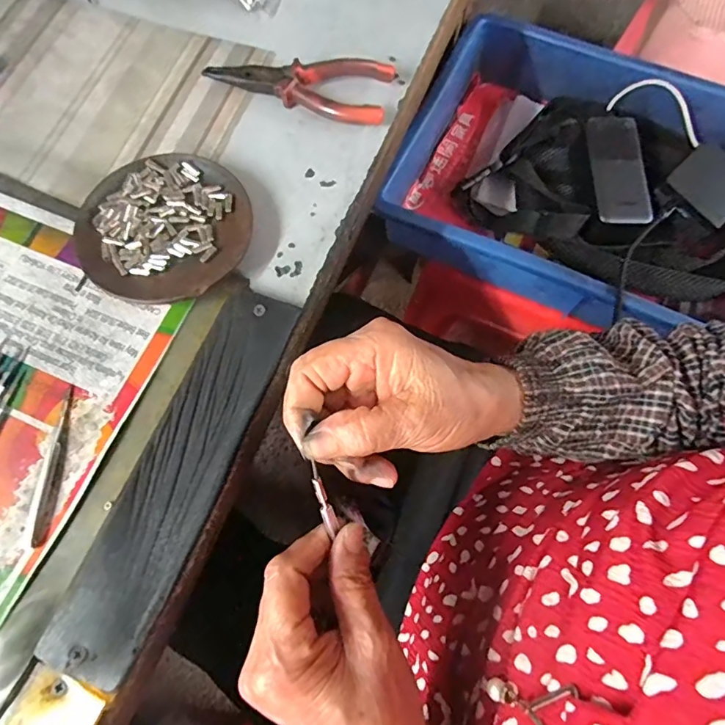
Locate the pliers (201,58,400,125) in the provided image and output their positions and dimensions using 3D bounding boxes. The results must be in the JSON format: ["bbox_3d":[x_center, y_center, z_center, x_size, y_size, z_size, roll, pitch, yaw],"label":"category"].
[{"bbox_3d":[-0.048,-0.222,0.366,0.143,0.018,0.052,18,74,5],"label":"pliers"}]

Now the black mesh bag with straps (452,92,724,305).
[{"bbox_3d":[0.296,-0.178,0.509,0.336,0.063,0.211,24,73,9],"label":"black mesh bag with straps"}]

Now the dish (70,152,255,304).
[{"bbox_3d":[-0.133,-0.092,0.321,0.112,0.019,0.112,0,73,-1],"label":"dish"}]

